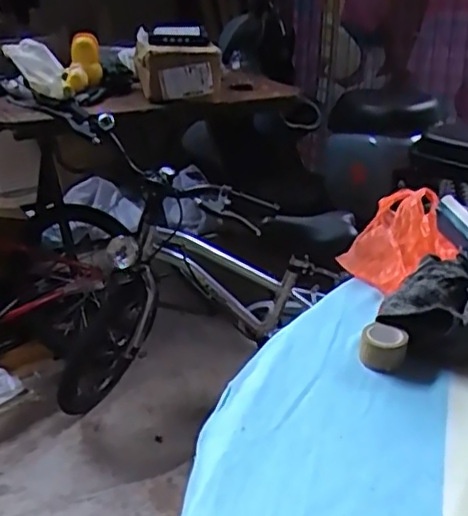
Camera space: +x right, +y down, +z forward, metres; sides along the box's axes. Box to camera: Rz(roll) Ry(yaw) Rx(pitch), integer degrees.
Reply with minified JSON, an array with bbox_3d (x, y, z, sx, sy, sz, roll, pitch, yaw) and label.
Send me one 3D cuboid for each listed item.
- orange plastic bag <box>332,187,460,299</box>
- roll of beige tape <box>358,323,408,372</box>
[{"bbox_3d":[0.181,-0.021,0.677,0.107,0.057,0.142,18,32,31],"label":"orange plastic bag"},{"bbox_3d":[0.123,0.076,0.528,0.036,0.029,0.035,10,29,18],"label":"roll of beige tape"}]

